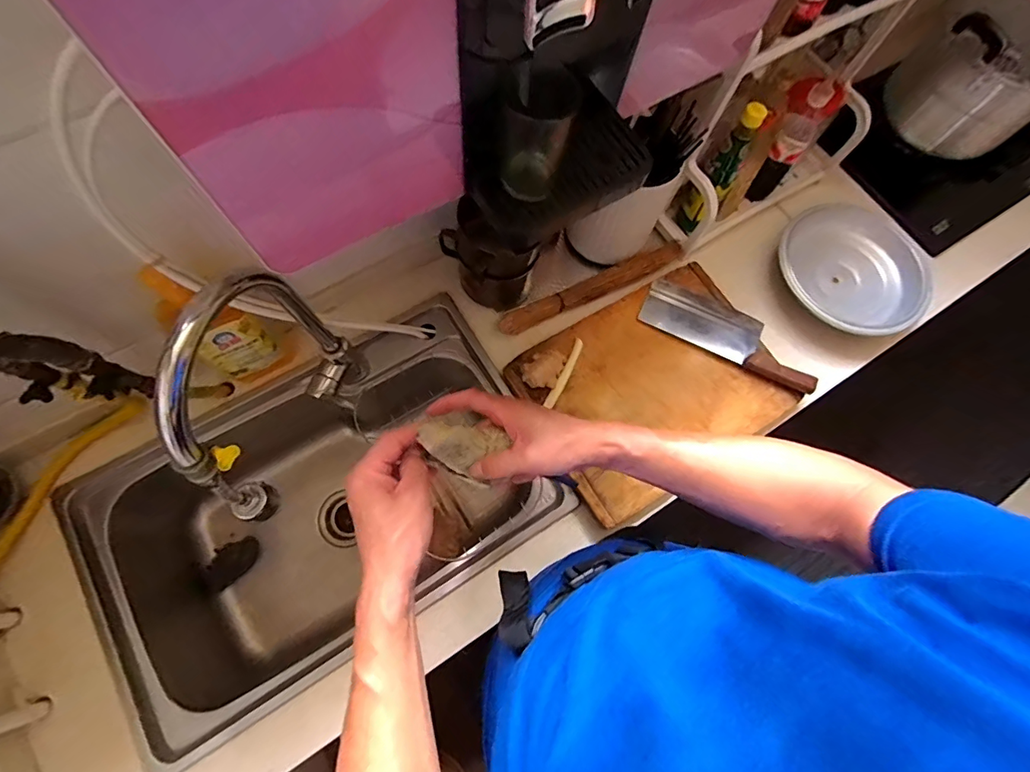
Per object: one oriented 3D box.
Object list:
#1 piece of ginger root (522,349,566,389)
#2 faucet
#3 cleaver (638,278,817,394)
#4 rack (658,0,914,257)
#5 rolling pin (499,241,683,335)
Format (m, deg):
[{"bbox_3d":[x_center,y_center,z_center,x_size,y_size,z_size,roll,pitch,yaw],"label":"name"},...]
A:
[{"bbox_3d":[0.047,-0.029,0.751,0.057,0.034,0.072,24,71,7],"label":"piece of ginger root"},{"bbox_3d":[-0.289,0.021,0.567,0.051,0.356,0.278,10,70,2],"label":"faucet"},{"bbox_3d":[0.378,-0.095,0.810,0.307,0.019,0.098,27,72,7],"label":"cleaver"},{"bbox_3d":[0.454,-0.430,0.783,0.434,0.368,0.119,-31,74,-12],"label":"rack"},{"bbox_3d":[0.152,-0.184,0.843,0.389,0.045,0.045,-26,73,-10],"label":"rolling pin"}]

